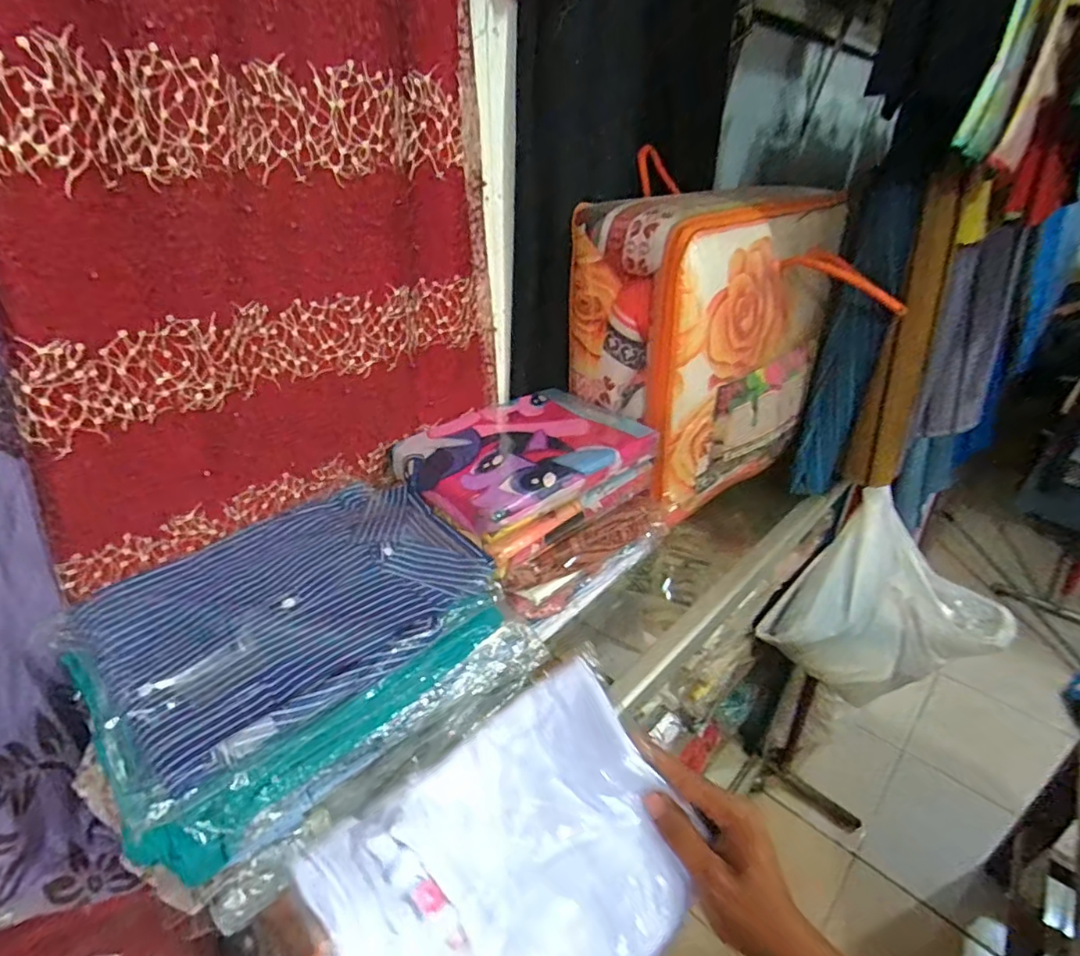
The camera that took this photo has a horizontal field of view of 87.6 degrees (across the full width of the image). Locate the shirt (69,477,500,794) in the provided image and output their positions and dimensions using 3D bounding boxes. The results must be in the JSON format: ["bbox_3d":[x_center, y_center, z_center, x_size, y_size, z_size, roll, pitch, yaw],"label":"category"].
[{"bbox_3d":[-0.228,0.111,0.552,0.237,0.034,0.326,24,39,34],"label":"shirt"}]

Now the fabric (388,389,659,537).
[{"bbox_3d":[-0.011,-0.042,0.734,0.307,0.039,0.208,-27,40,-37],"label":"fabric"}]

